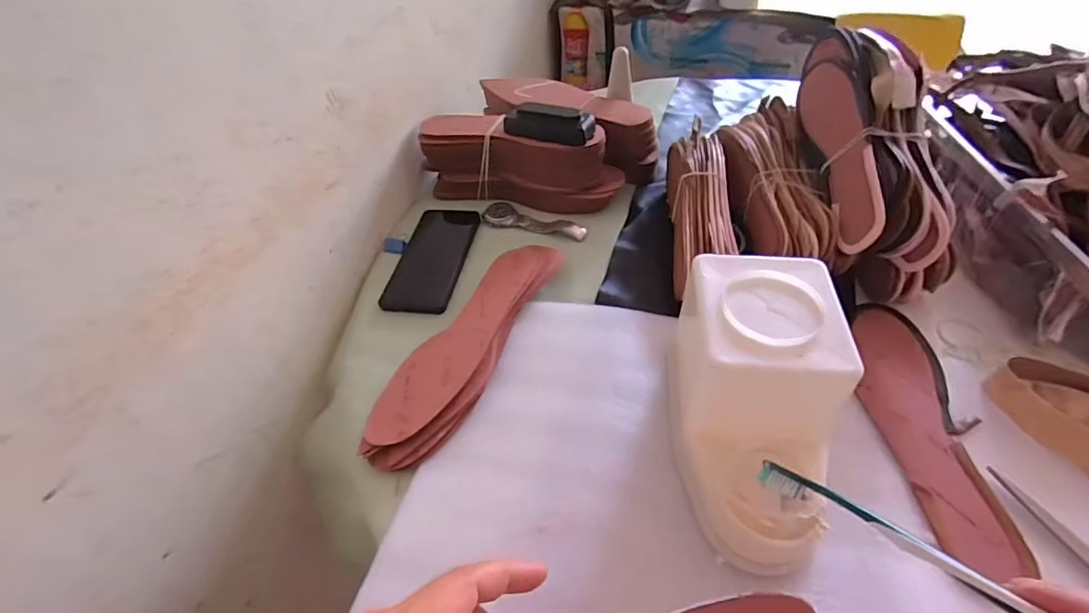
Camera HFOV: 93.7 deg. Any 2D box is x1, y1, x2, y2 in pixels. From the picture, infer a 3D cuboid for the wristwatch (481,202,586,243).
[{"bbox_3d":[-0.012,-0.105,0.635,0.132,0.012,0.040,14,50,17],"label":"wristwatch"}]

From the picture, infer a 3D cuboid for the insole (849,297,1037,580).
[{"bbox_3d":[0.307,0.088,0.413,0.066,0.013,0.235,0,48,4],"label":"insole"}]

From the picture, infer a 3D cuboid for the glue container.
[{"bbox_3d":[0.146,0.068,0.365,0.106,0.117,0.184,5,48,9],"label":"glue container"}]

